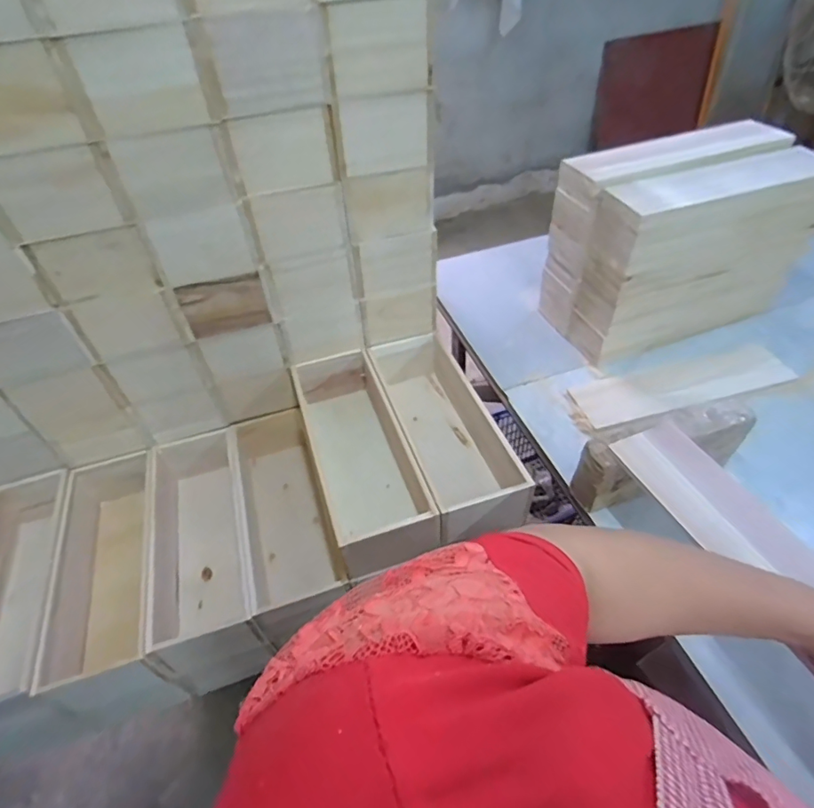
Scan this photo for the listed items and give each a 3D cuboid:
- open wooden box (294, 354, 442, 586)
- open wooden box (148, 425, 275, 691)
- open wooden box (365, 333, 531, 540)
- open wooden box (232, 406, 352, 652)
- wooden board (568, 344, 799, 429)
[{"bbox_3d":[-0.070,0.073,0.742,0.120,0.111,0.344,-17,46,-12],"label":"open wooden box"},{"bbox_3d":[-0.301,0.212,0.760,0.131,0.131,0.335,-15,46,-11],"label":"open wooden box"},{"bbox_3d":[0.042,0.018,0.774,0.122,0.102,0.385,-15,46,-11],"label":"open wooden box"},{"bbox_3d":[-0.202,0.157,0.787,0.121,0.103,0.385,-18,47,-14],"label":"open wooden box"},{"bbox_3d":[0.425,-0.033,0.764,0.337,0.015,0.083,-12,45,-8],"label":"wooden board"}]

